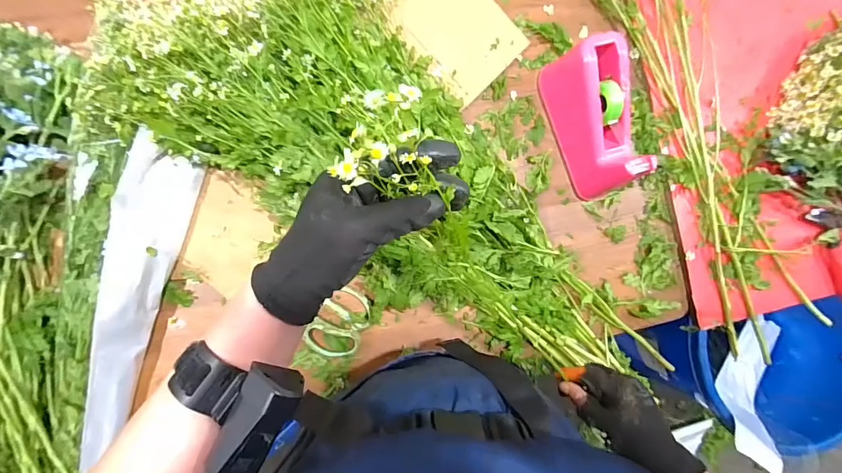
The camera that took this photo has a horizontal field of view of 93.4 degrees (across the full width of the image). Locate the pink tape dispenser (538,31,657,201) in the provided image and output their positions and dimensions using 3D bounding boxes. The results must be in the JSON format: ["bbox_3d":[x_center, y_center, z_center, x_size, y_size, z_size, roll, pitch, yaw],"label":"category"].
[{"bbox_3d":[0.237,-0.159,0.546,0.070,0.100,0.196,-15,90,-9],"label":"pink tape dispenser"}]

